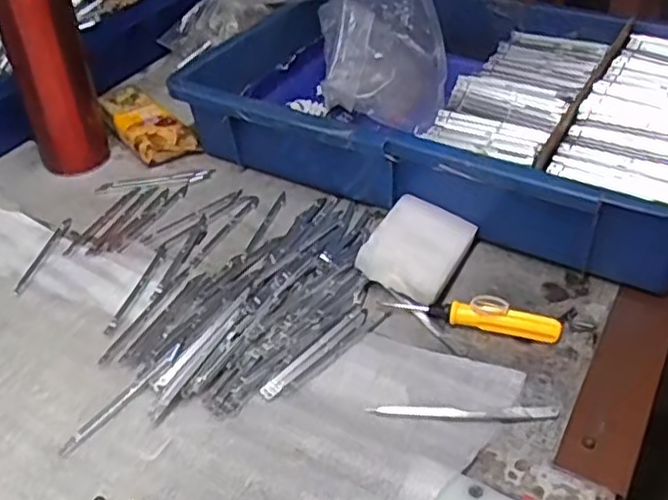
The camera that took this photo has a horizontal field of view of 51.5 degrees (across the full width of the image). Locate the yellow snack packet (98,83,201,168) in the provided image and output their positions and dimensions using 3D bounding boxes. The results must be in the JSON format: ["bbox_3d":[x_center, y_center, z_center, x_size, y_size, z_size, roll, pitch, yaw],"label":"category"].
[{"bbox_3d":[-0.178,-0.116,0.642,0.051,0.034,0.114,-28,47,-28],"label":"yellow snack packet"}]

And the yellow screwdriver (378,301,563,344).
[{"bbox_3d":[0.090,0.043,0.456,0.113,0.017,0.011,11,42,14],"label":"yellow screwdriver"}]

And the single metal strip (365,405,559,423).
[{"bbox_3d":[0.075,0.094,0.403,0.107,0.004,0.011,1,40,4],"label":"single metal strip"}]

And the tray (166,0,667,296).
[{"bbox_3d":[0.093,-0.133,0.610,0.460,0.096,0.275,20,45,24],"label":"tray"}]

